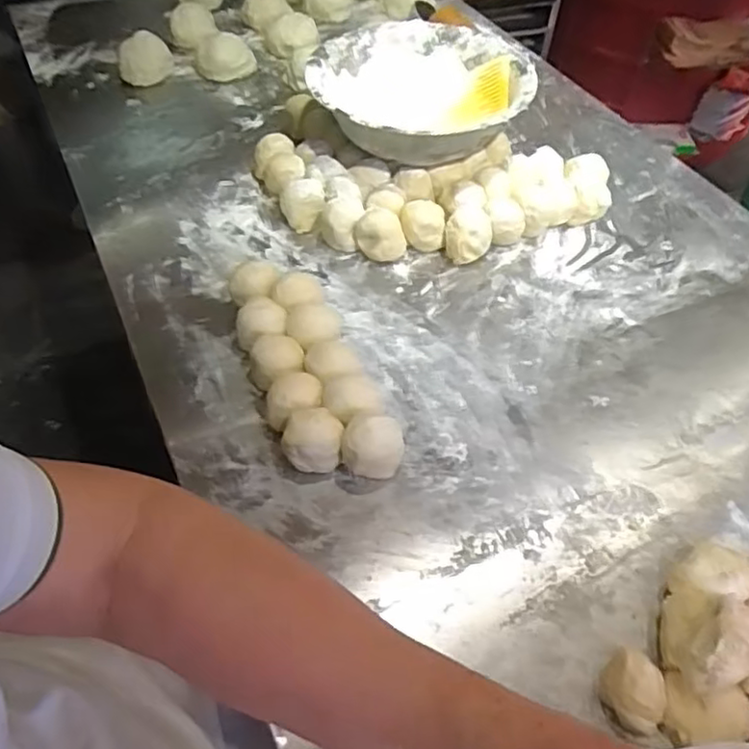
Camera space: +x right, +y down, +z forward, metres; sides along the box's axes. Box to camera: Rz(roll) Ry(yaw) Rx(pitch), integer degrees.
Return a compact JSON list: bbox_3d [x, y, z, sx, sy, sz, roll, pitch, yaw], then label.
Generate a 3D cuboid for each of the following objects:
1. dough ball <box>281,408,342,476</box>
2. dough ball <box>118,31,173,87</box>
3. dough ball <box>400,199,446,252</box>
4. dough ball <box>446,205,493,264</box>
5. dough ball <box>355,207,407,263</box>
[{"bbox_3d":[-0.055,0.060,0.587,0.051,0.053,0.041,-3,50,-5],"label":"dough ball"},{"bbox_3d":[-0.361,-0.493,1.039,0.080,0.064,0.067,-13,52,-13],"label":"dough ball"},{"bbox_3d":[0.059,-0.181,0.795,0.052,0.049,0.053,1,50,-1],"label":"dough ball"},{"bbox_3d":[0.112,-0.163,0.782,0.052,0.049,0.052,1,50,-1],"label":"dough ball"},{"bbox_3d":[0.011,-0.162,0.775,0.048,0.053,0.044,1,50,-1],"label":"dough ball"}]

